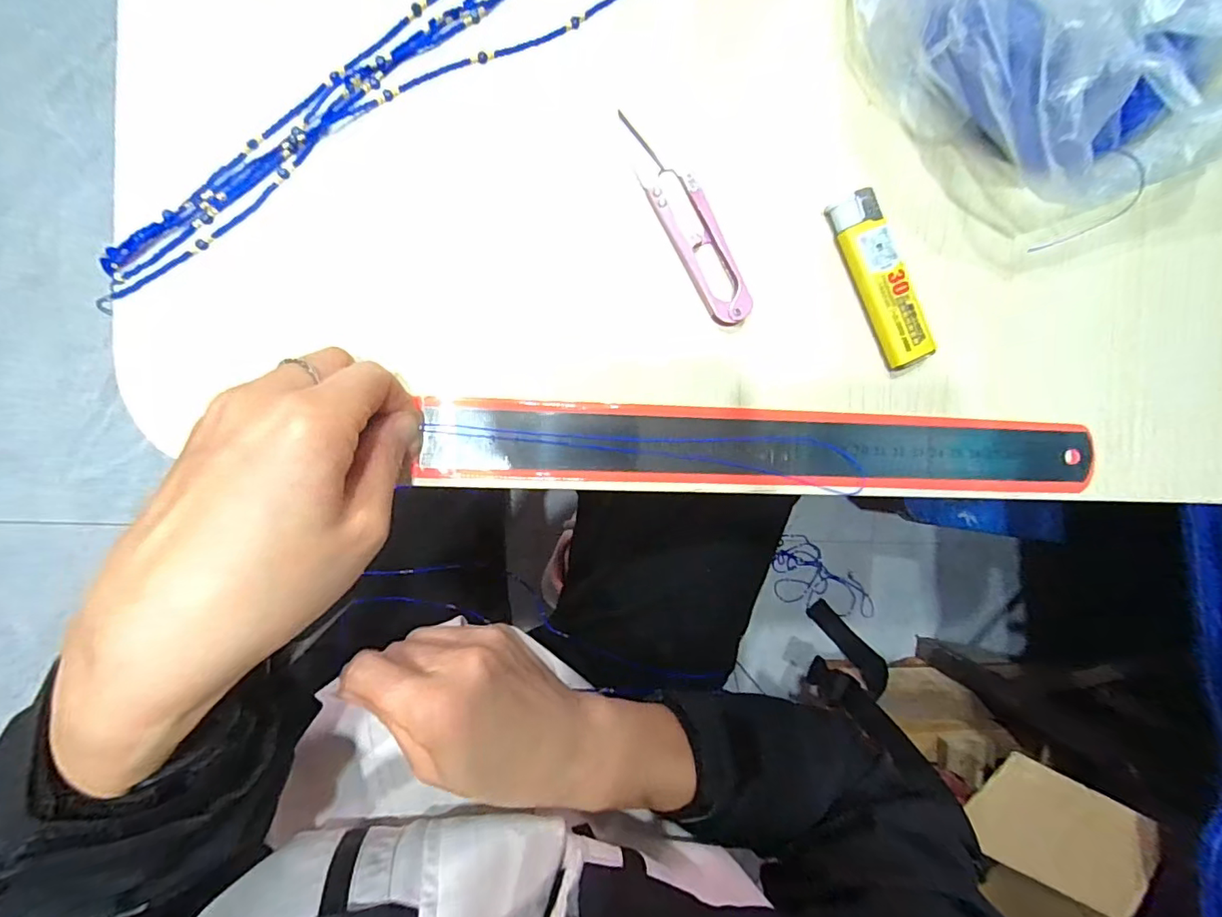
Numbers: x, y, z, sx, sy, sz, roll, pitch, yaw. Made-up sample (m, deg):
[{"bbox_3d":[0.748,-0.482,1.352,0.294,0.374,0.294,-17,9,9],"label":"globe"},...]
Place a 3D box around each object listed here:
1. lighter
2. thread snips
[{"bbox_3d":[0.125,-0.082,0.242,0.021,0.007,0.080,-24,95,-7],"label":"lighter"},{"bbox_3d":[0.034,-0.106,0.233,0.022,0.010,0.101,-29,96,-6],"label":"thread snips"}]

